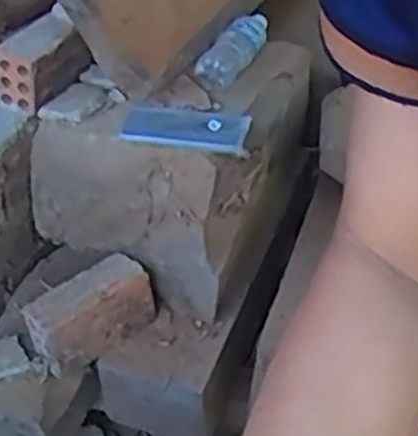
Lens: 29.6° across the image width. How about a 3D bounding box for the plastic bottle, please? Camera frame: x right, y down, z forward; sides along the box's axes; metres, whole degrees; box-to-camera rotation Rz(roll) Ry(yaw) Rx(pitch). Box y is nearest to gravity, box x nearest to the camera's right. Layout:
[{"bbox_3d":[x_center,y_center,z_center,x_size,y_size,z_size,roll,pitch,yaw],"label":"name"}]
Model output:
[{"bbox_3d":[0.041,-0.264,1.227,0.061,0.050,0.212,19,38,17],"label":"plastic bottle"}]

